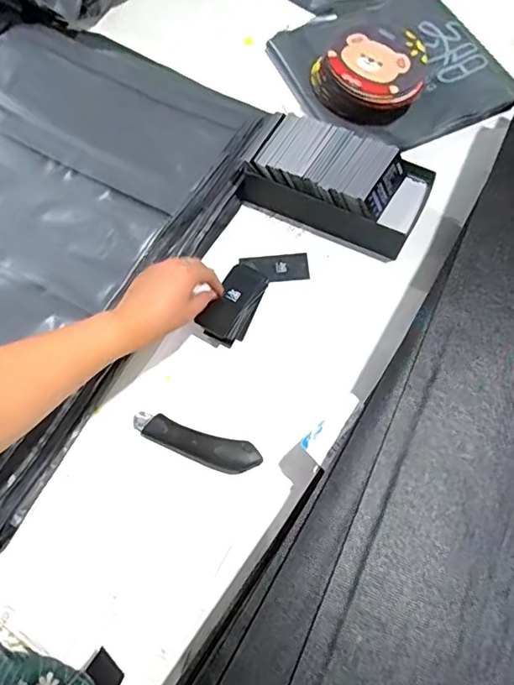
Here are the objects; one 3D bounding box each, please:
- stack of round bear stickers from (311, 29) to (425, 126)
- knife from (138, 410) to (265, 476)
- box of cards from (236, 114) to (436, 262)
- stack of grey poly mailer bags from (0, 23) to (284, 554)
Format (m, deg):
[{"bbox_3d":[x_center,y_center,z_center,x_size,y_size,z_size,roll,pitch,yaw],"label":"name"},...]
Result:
[{"bbox_3d":[0.155,-0.374,0.752,0.147,0.059,0.120,10,70,4],"label":"stack of round bear stickers"},{"bbox_3d":[-0.069,0.113,0.593,0.148,0.029,0.036,16,70,7],"label":"knife"},{"bbox_3d":[0.100,-0.202,0.684,0.227,0.076,0.118,23,71,9],"label":"box of cards"},{"bbox_3d":[-0.319,-0.145,0.681,0.467,0.046,0.684,29,72,11],"label":"stack of grey poly mailer bags"}]

